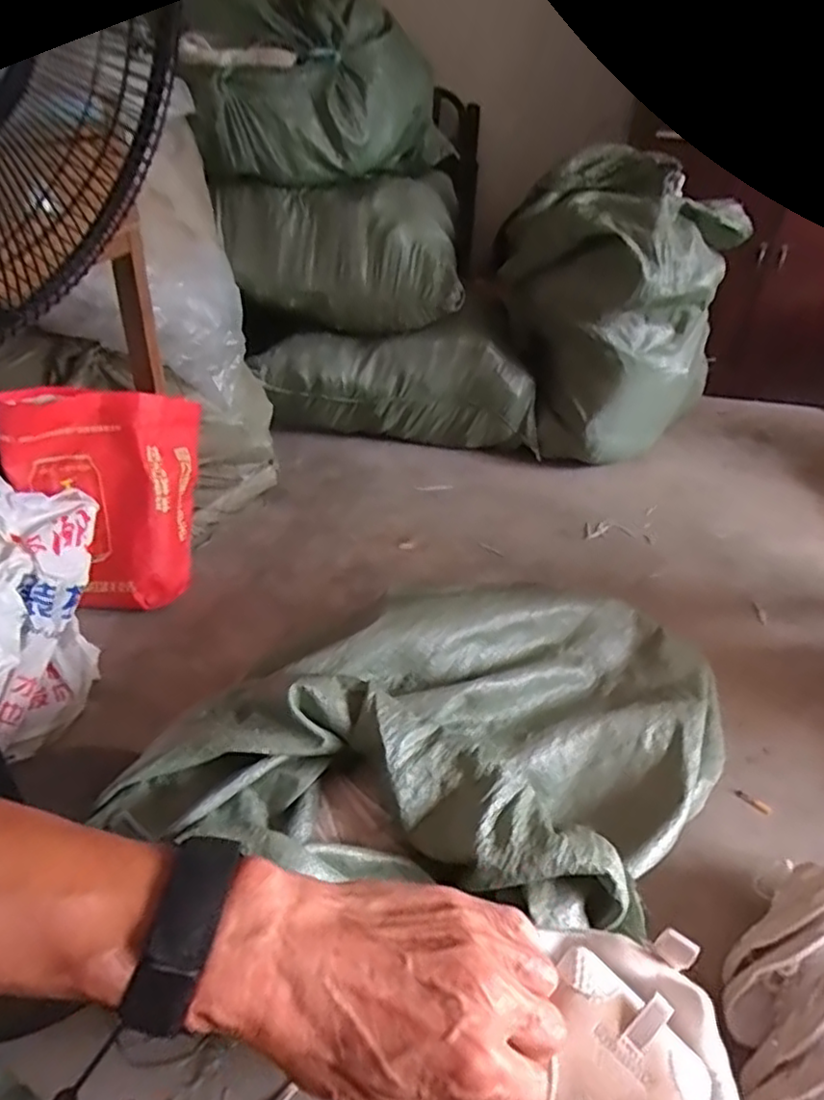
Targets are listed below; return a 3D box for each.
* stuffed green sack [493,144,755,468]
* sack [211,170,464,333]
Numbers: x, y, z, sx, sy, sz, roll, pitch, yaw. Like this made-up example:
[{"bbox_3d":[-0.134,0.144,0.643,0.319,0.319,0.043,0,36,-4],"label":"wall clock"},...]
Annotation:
[{"bbox_3d":[0.525,-0.623,1.763,0.567,0.662,0.432,12,36,13],"label":"stuffed green sack"},{"bbox_3d":[-0.170,-0.747,1.666,0.550,0.307,0.266,0,35,-3],"label":"sack"}]

